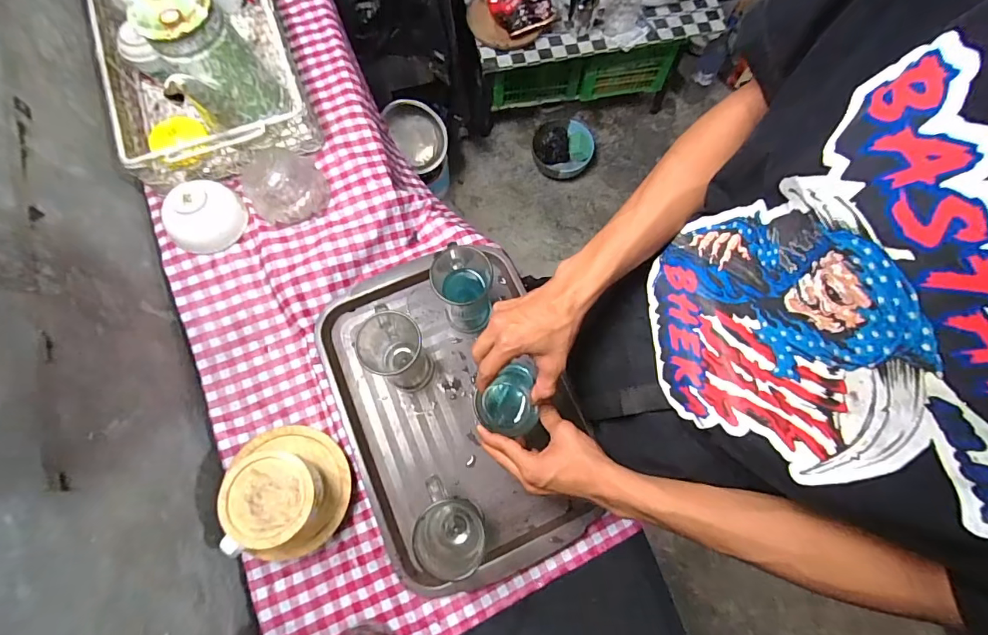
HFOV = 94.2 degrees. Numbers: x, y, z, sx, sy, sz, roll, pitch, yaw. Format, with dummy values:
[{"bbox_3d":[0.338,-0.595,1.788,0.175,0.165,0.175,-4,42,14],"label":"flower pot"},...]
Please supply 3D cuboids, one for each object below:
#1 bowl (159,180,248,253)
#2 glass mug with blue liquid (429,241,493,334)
[{"bbox_3d":[-0.408,-0.142,0.644,0.085,0.060,0.102,40,75,10],"label":"bowl"},{"bbox_3d":[-0.042,-0.040,0.622,0.069,0.125,0.086,-34,76,-11],"label":"glass mug with blue liquid"}]

